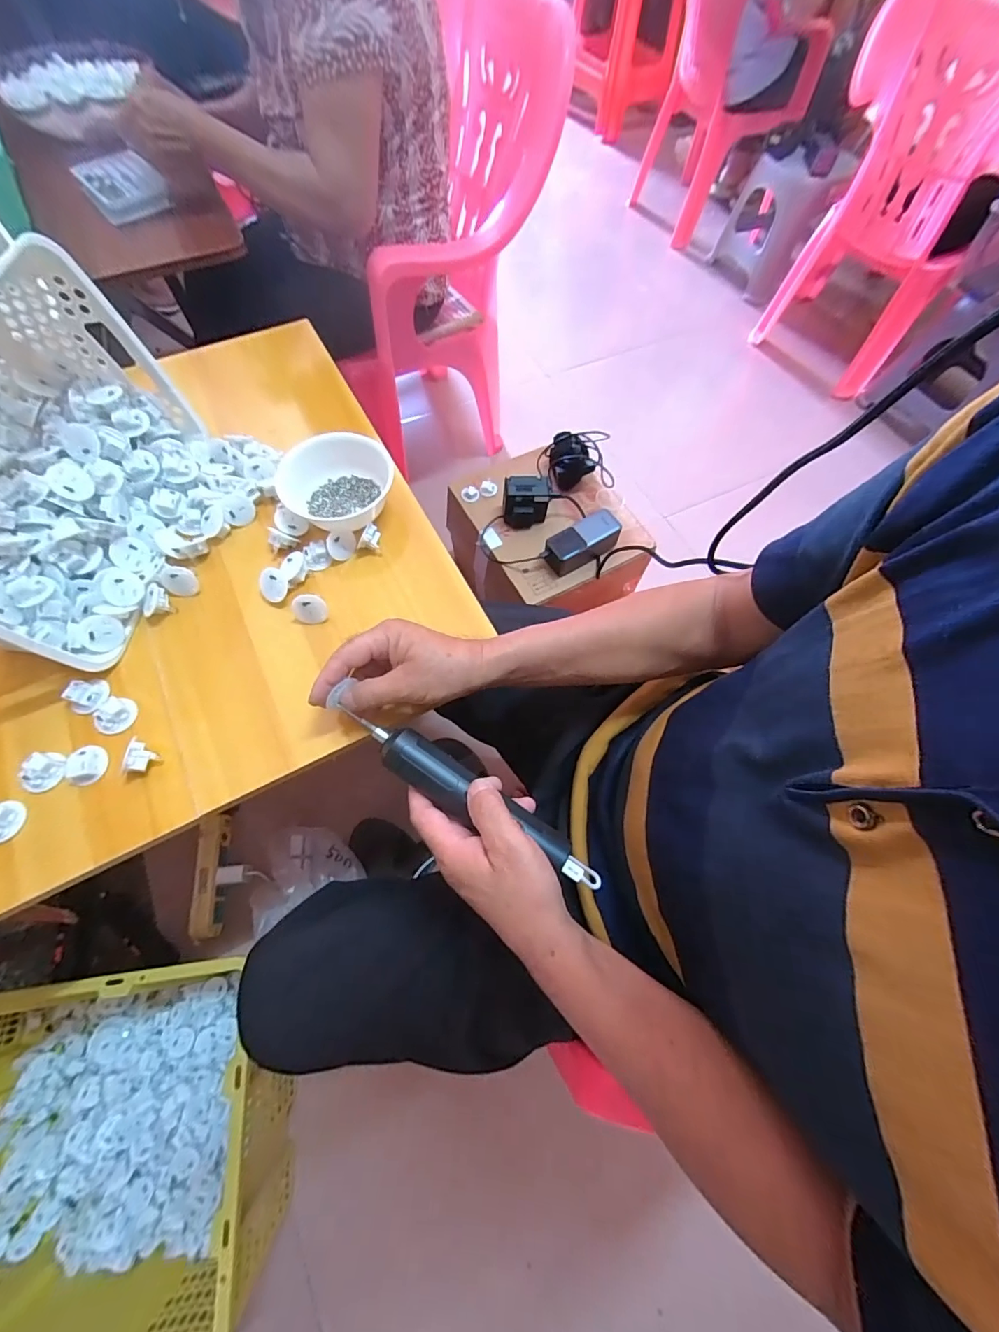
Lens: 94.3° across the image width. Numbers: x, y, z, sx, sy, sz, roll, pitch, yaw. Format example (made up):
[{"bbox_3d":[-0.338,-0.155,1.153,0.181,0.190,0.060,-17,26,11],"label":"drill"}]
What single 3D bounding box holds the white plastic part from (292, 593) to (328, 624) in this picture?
[{"bbox_3d":[-0.185,-0.058,0.452,0.032,0.031,0.017,-12,35,-12],"label":"white plastic part"}]

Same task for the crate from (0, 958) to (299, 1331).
[{"bbox_3d":[-0.519,0.589,0.586,0.478,0.255,0.350,-6,66,-5],"label":"crate"}]

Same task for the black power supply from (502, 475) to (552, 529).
[{"bbox_3d":[0.046,-0.292,0.827,0.081,0.077,0.057,5,66,0],"label":"black power supply"}]

